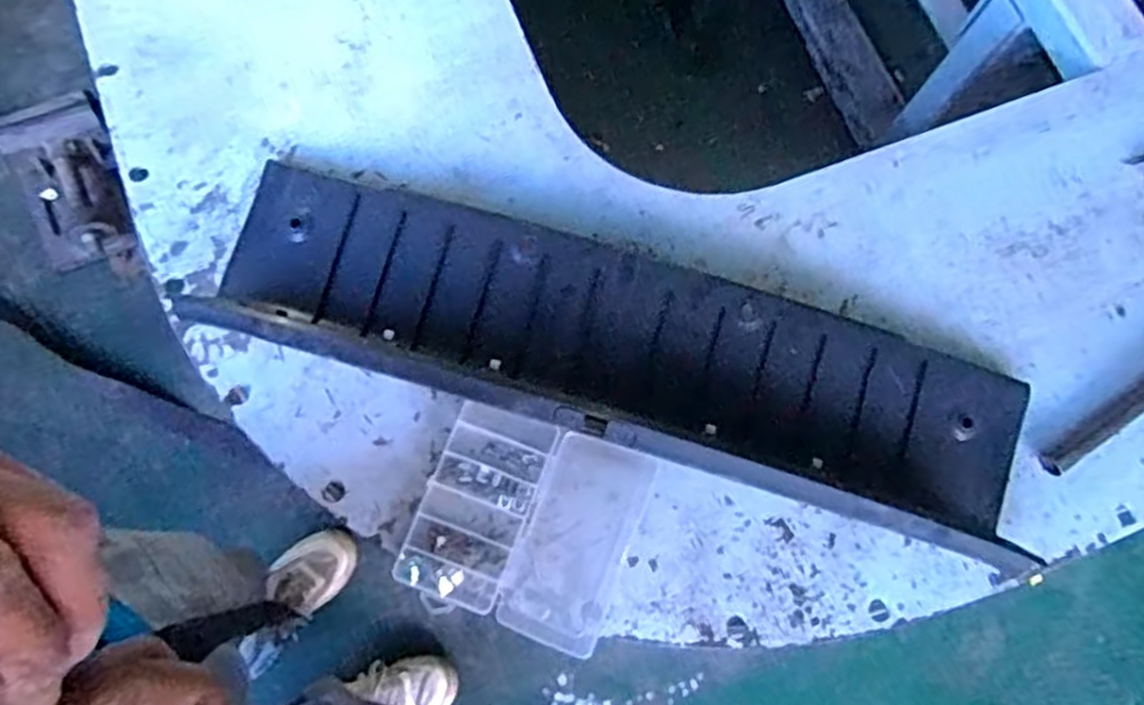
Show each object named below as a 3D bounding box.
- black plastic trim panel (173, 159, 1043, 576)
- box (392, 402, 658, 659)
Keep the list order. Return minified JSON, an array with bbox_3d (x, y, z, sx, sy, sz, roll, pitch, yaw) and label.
[{"bbox_3d":[0.051,-0.009,0.757,0.867,0.100,0.215,17,75,3],"label":"black plastic trim panel"},{"bbox_3d":[-0.046,0.173,0.749,0.209,0.031,0.196,17,75,3],"label":"box"}]

